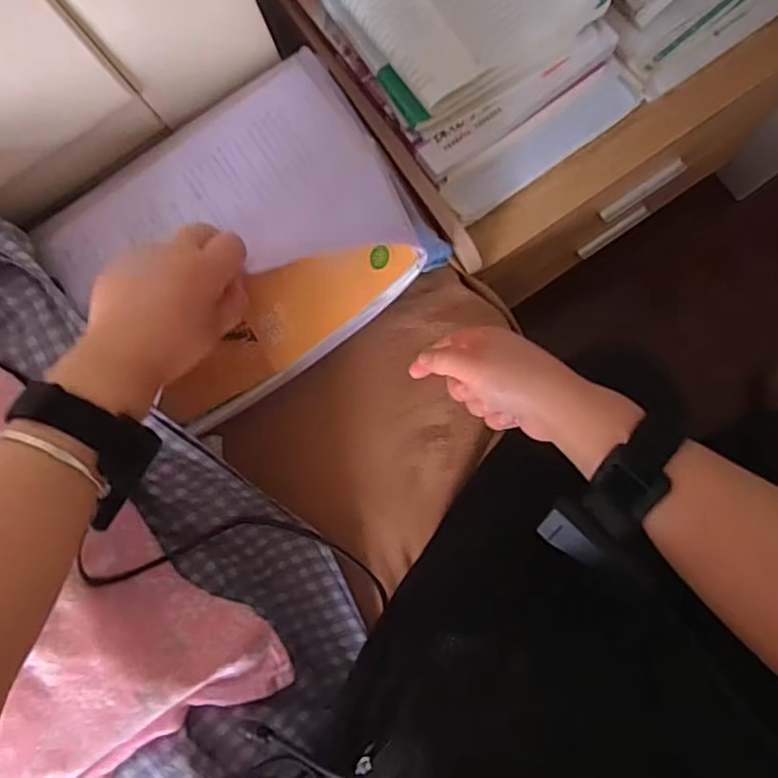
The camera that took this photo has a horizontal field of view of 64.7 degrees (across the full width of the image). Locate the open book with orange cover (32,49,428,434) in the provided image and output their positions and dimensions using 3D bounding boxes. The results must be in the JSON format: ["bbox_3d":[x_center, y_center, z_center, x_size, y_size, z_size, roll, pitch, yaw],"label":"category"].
[{"bbox_3d":[-0.127,-0.129,0.530,0.281,0.053,0.231,-33,82,1],"label":"open book with orange cover"}]

